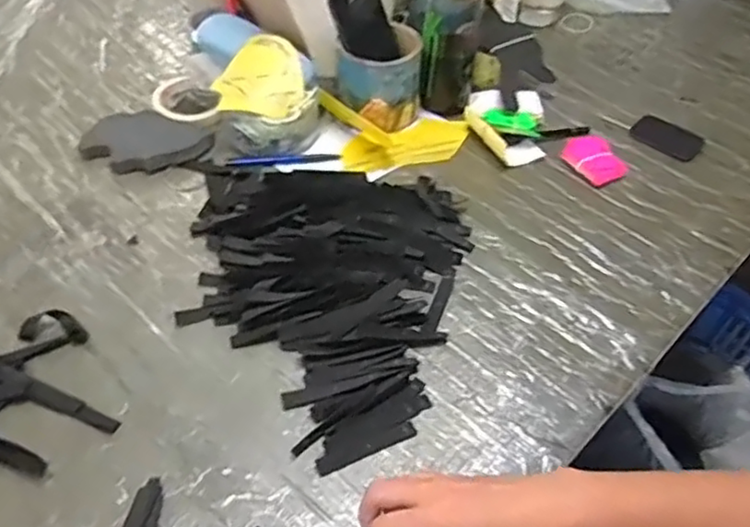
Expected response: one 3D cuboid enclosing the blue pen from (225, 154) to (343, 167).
[{"bbox_3d":[-0.111,-0.127,0.809,0.135,0.007,0.014,-3,49,-8],"label":"blue pen"}]

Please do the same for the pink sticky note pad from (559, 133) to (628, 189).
[{"bbox_3d":[0.277,-0.135,0.832,0.065,0.011,0.083,-19,53,-20],"label":"pink sticky note pad"}]

